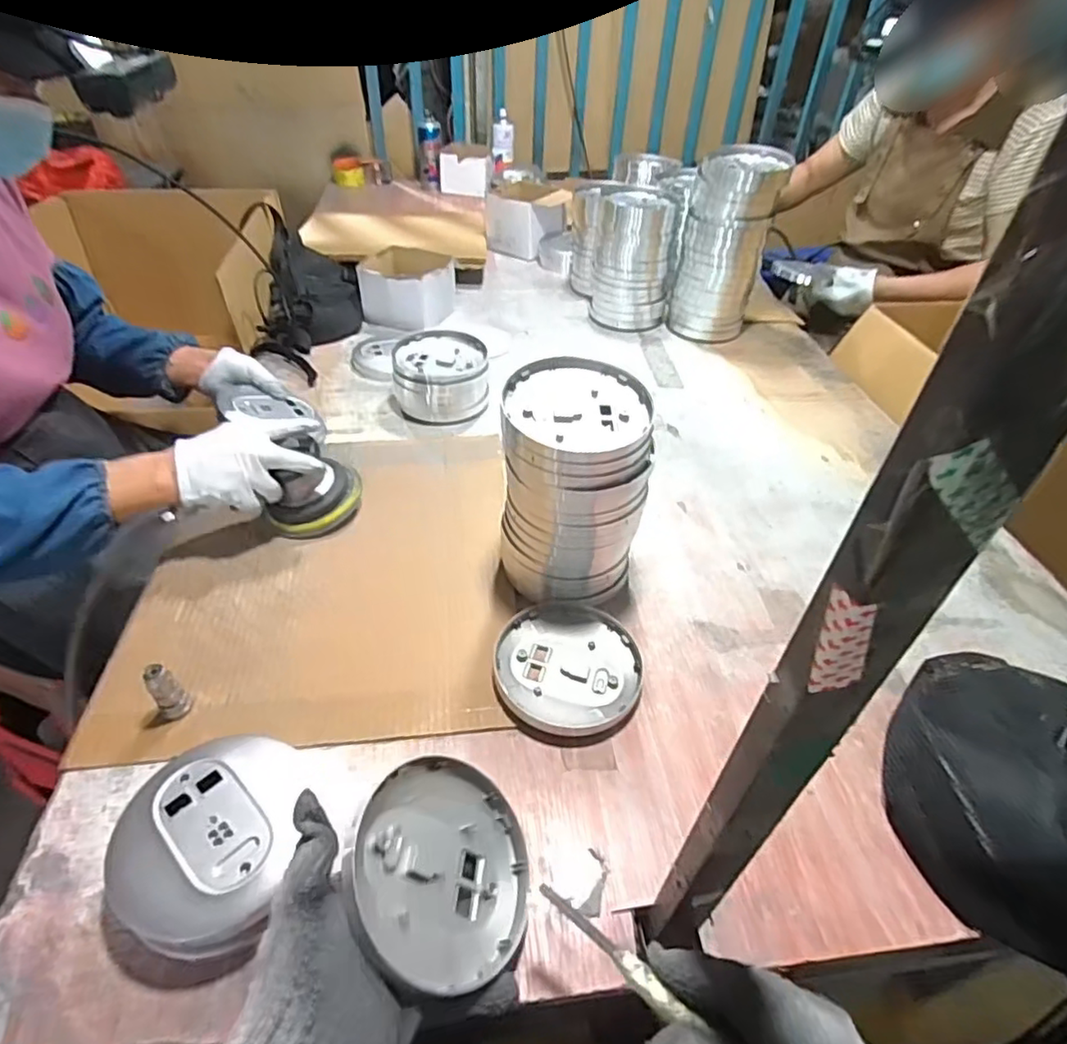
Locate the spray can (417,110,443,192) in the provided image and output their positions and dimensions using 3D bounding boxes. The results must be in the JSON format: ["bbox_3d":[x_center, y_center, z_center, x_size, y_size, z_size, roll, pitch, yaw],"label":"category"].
[{"bbox_3d":[-0.274,-0.981,1.651,0.065,0.165,0.076,-4,42,-7],"label":"spray can"}]

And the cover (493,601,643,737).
[{"bbox_3d":[0.032,0.133,0.585,0.133,0.018,0.137,1,43,-1],"label":"cover"}]

